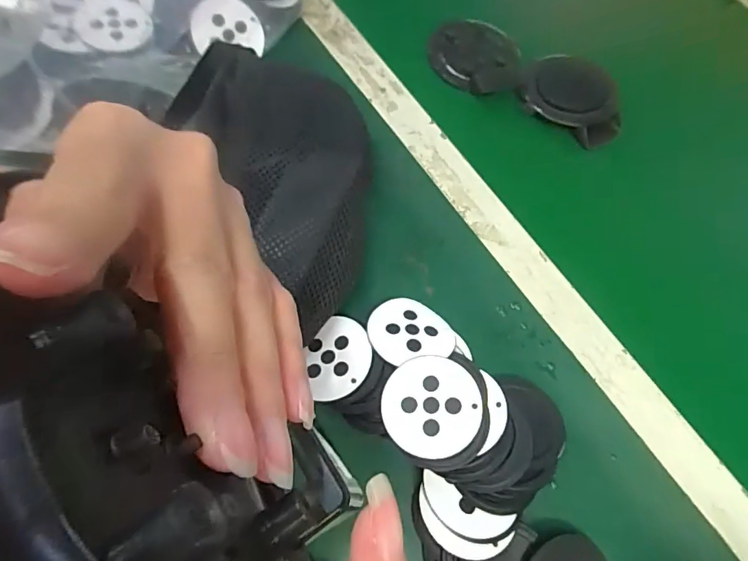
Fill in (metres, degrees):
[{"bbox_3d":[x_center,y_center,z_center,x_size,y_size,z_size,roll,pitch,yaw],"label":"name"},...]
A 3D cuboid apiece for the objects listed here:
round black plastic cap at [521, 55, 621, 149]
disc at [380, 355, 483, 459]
[{"bbox_3d":[0.191,-0.176,0.443,0.099,0.020,0.081,35,69,10],"label":"round black plastic cap"},{"bbox_3d":[0.036,0.079,0.296,0.061,0.004,0.061,-2,67,4],"label":"disc"}]

